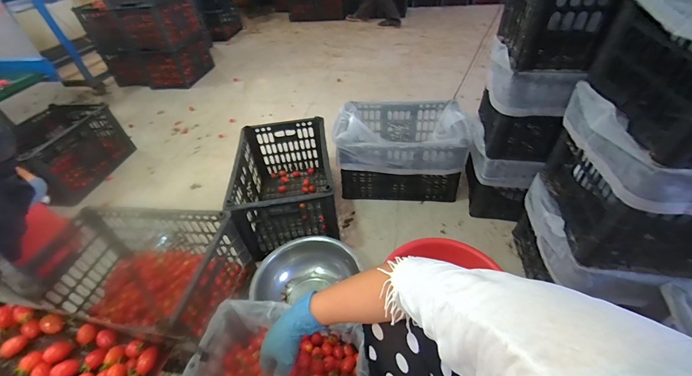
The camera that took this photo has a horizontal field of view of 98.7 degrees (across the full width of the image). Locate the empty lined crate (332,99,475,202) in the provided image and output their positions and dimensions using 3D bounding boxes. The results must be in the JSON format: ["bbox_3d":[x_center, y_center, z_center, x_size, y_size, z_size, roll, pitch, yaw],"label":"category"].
[{"bbox_3d":[0.222,-0.161,1.245,0.496,0.295,0.324,-3,43,4],"label":"empty lined crate"}]

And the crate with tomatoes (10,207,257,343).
[{"bbox_3d":[-0.560,0.237,0.854,0.496,0.240,0.285,3,44,10],"label":"crate with tomatoes"}]

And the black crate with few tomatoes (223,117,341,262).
[{"bbox_3d":[-0.213,-0.002,1.122,0.329,0.279,0.484,-8,43,-2],"label":"black crate with few tomatoes"}]

